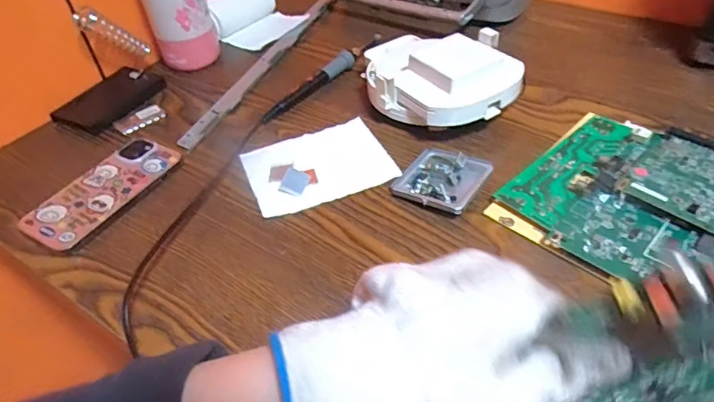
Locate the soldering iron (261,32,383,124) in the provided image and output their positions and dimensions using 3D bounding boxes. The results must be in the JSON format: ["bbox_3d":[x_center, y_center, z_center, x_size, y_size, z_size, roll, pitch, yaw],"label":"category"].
[{"bbox_3d":[-0.036,-0.142,0.563,0.015,0.017,0.186,32,58,31],"label":"soldering iron"}]

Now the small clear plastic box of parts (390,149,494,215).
[{"bbox_3d":[0.074,-0.020,0.435,0.067,0.011,0.066,23,54,25],"label":"small clear plastic box of parts"}]

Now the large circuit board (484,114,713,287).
[{"bbox_3d":[0.276,0.021,0.366,0.301,0.023,0.178,32,58,30],"label":"large circuit board"}]

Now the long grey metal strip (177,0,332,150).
[{"bbox_3d":[-0.108,-0.169,0.597,0.022,0.008,0.330,14,51,19],"label":"long grey metal strip"}]

